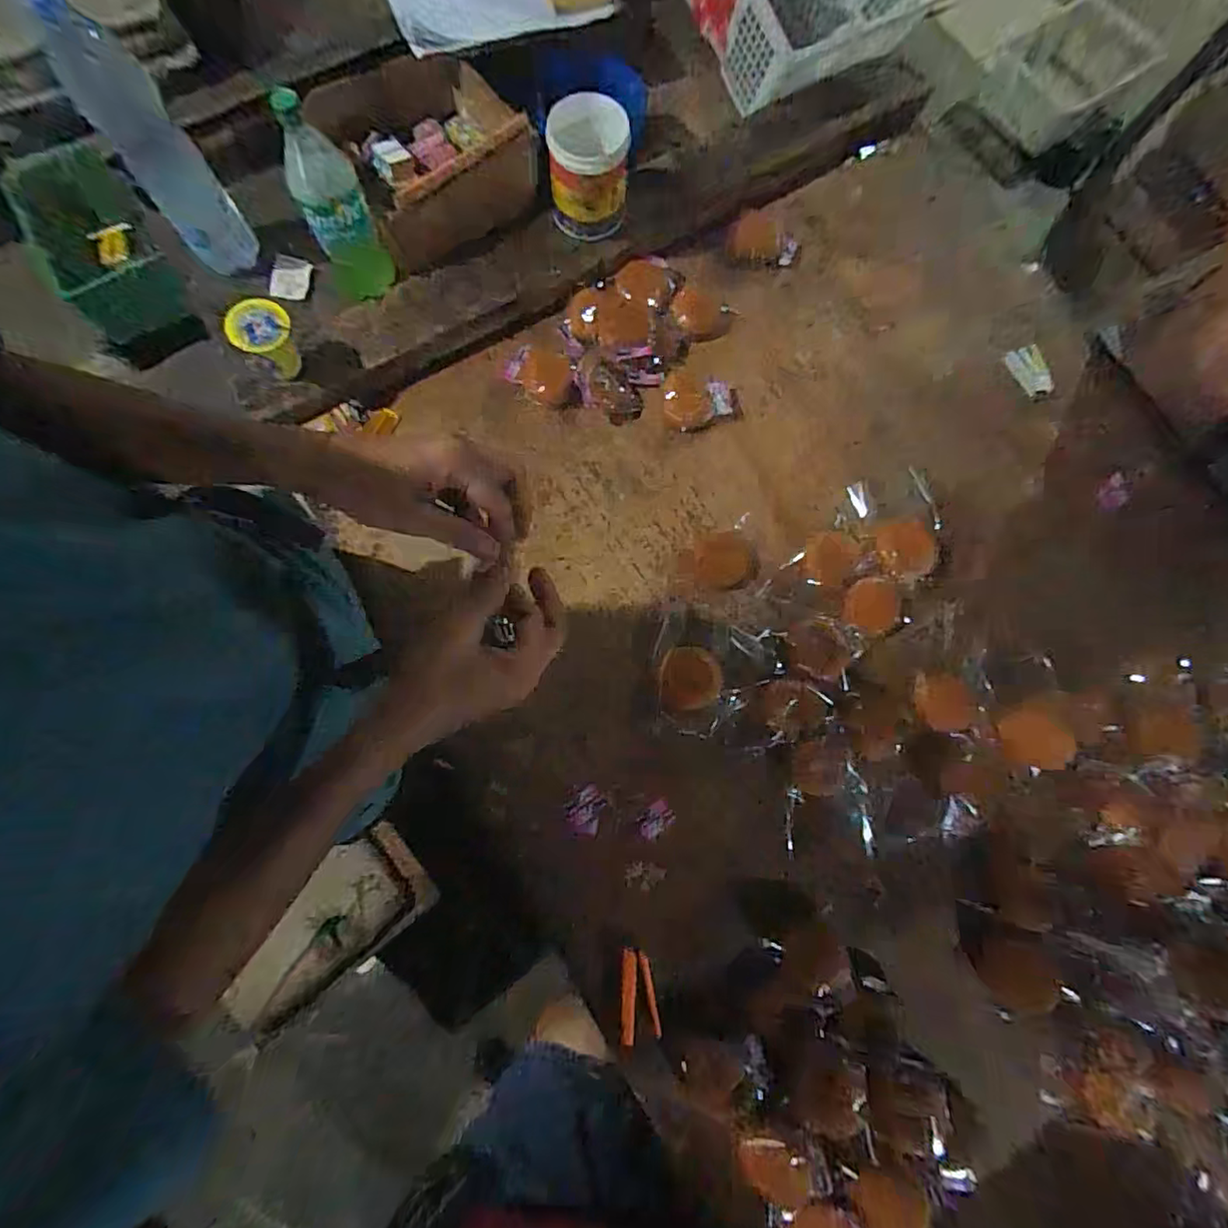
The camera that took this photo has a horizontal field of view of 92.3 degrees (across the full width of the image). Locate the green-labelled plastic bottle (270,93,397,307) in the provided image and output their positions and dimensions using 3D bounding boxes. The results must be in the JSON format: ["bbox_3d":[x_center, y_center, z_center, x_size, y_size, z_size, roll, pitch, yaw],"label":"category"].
[{"bbox_3d":[-0.368,-0.539,0.779,0.086,0.213,0.078,-27,81,-8],"label":"green-labelled plastic bottle"}]

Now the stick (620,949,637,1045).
[{"bbox_3d":[0.018,0.464,0.716,0.019,0.015,0.098,3,78,-3],"label":"stick"}]

